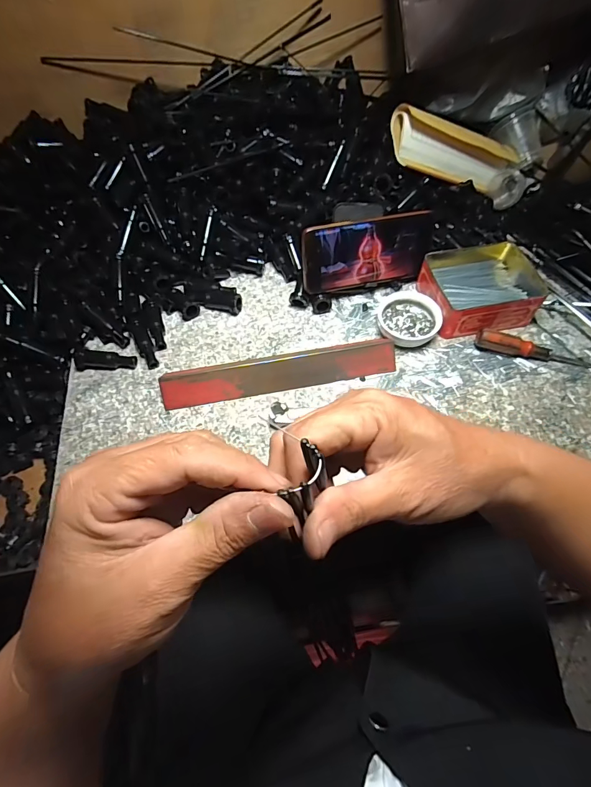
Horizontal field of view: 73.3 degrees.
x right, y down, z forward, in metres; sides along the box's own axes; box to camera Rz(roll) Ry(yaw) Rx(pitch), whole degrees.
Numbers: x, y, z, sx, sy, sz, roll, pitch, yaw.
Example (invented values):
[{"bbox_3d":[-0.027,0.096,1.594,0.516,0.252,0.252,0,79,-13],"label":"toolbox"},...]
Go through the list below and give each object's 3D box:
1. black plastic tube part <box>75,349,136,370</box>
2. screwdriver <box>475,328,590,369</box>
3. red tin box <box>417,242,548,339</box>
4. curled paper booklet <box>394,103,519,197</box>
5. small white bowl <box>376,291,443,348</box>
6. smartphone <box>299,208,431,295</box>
[{"bbox_3d":[-0.220,-0.038,0.457,0.068,0.023,0.016,0,58,2],"label":"black plastic tube part"},{"bbox_3d":[0.283,-0.049,0.446,0.150,0.027,0.017,9,59,7],"label":"screwdriver"},{"bbox_3d":[0.224,-0.130,0.487,0.131,0.041,0.110,-12,58,-6],"label":"red tin box"},{"bbox_3d":[0.237,-0.342,0.574,0.217,0.071,0.024,2,13,-22],"label":"curled paper booklet"},{"bbox_3d":[0.134,-0.088,0.473,0.070,0.028,0.077,-1,58,1],"label":"small white bowl"},{"bbox_3d":[0.092,-0.171,0.482,0.169,0.079,0.009,-14,36,-12],"label":"smartphone"}]

